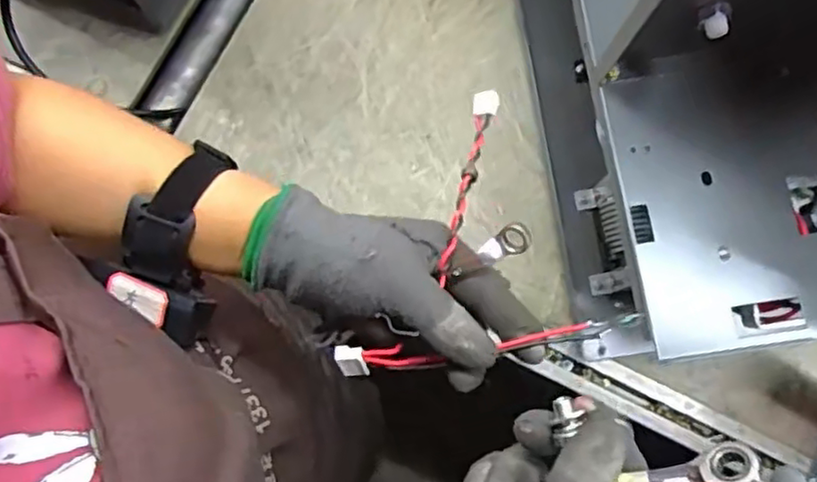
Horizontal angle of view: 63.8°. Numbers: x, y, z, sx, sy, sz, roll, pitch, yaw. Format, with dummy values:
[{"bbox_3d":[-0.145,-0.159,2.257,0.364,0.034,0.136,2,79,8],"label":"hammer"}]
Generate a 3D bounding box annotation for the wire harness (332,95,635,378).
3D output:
[{"bbox_3d":[0.016,0.006,0.351,0.145,0.037,0.148,0,80,-1],"label":"wire harness"}]

